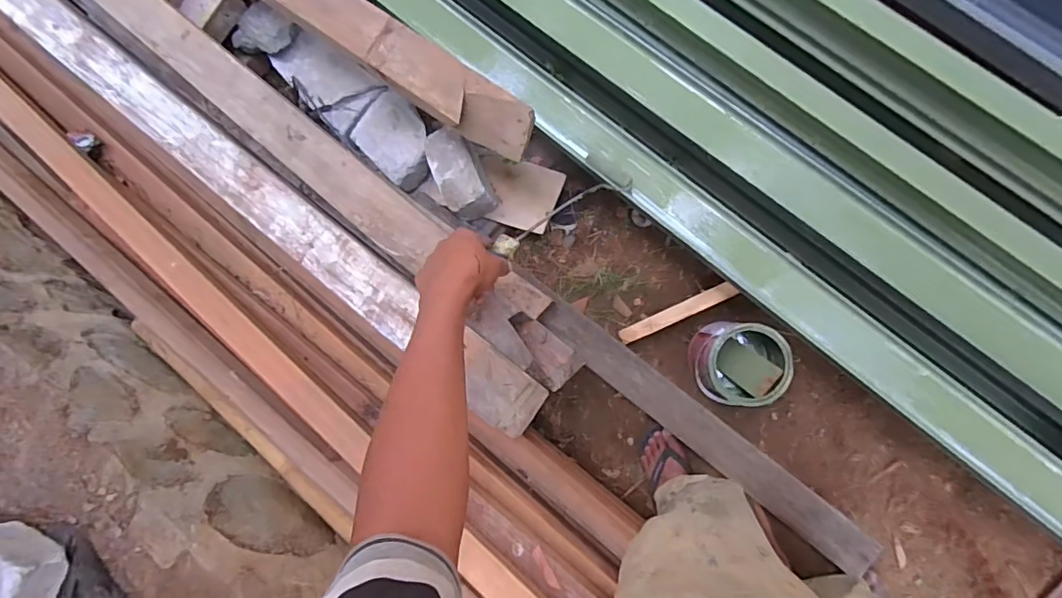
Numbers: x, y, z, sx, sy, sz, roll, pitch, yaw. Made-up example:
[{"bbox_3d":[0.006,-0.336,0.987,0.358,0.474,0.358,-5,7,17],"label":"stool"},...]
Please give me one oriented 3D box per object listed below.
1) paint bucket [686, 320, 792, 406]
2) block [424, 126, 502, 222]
[{"bbox_3d":[0.447,0.135,1.144,0.168,0.192,0.161,0,87,7],"label":"paint bucket"},{"bbox_3d":[-0.170,-0.294,1.238,0.114,0.099,0.213,-27,80,9],"label":"block"}]

